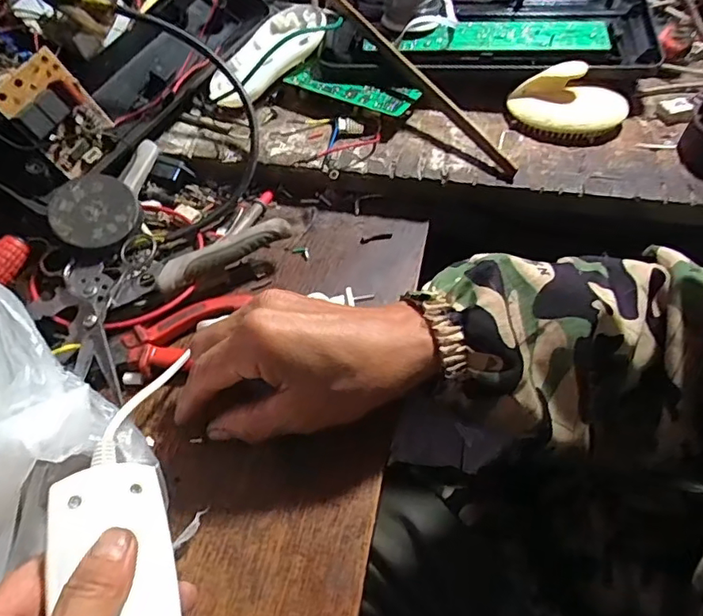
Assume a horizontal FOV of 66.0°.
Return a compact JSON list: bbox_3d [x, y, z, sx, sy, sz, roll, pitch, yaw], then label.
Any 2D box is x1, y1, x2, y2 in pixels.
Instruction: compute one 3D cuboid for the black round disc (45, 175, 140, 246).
[{"bbox_3d":[-0.178,-0.067,0.374,0.058,0.005,0.052,-24,77,-16],"label":"black round disc"}]

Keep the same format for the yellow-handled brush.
[{"bbox_3d":[0.178,-0.164,0.438,0.096,0.037,0.053,3,56,4],"label":"yellow-handled brush"}]

